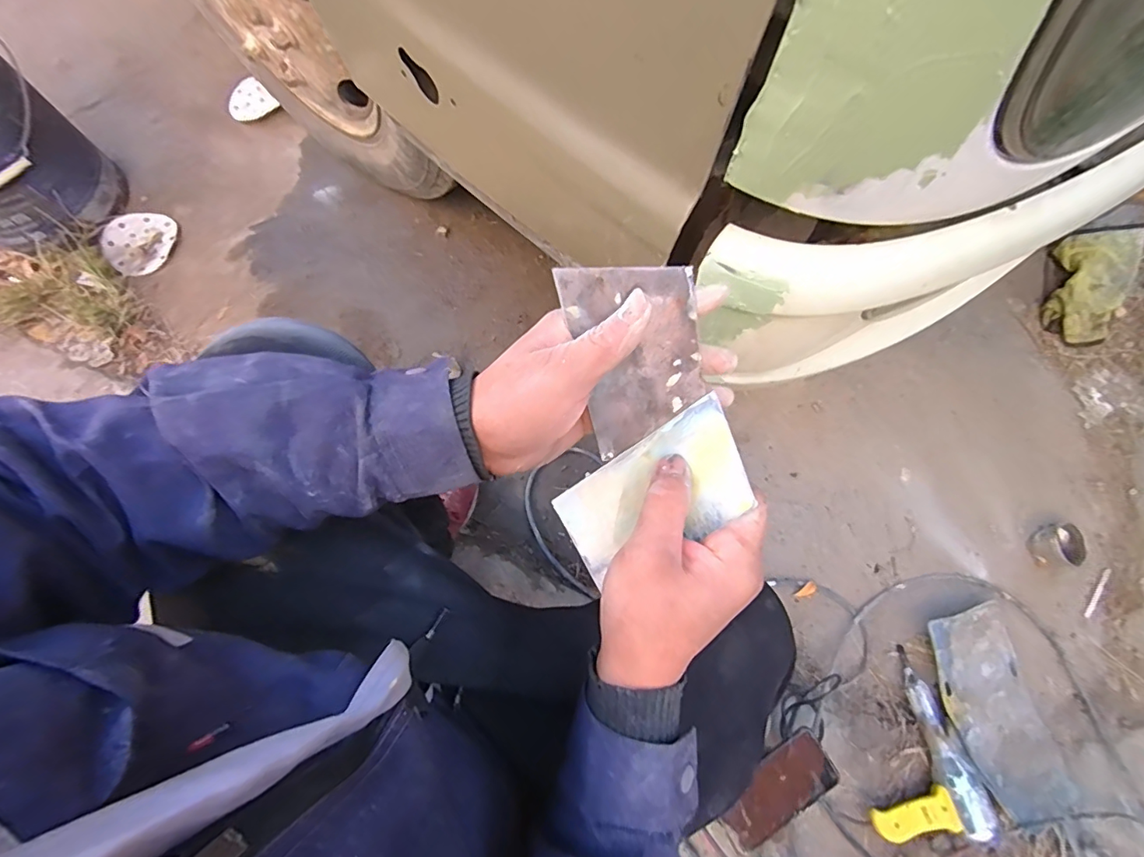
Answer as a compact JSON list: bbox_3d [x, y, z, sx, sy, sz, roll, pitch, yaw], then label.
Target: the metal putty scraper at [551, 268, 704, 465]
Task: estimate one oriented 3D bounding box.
[{"bbox_3d":[0.040,-0.041,0.304,0.072,0.123,0.004,-14,32,5],"label":"metal putty scraper"}]

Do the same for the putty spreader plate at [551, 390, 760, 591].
[{"bbox_3d":[0.051,0.043,0.324,0.127,0.009,0.070,-36,63,16],"label":"putty spreader plate"}]

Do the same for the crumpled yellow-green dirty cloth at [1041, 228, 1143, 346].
[{"bbox_3d":[0.990,-0.292,0.952,0.136,0.031,0.290,34,78,9],"label":"crumpled yellow-green dirty cloth"}]

